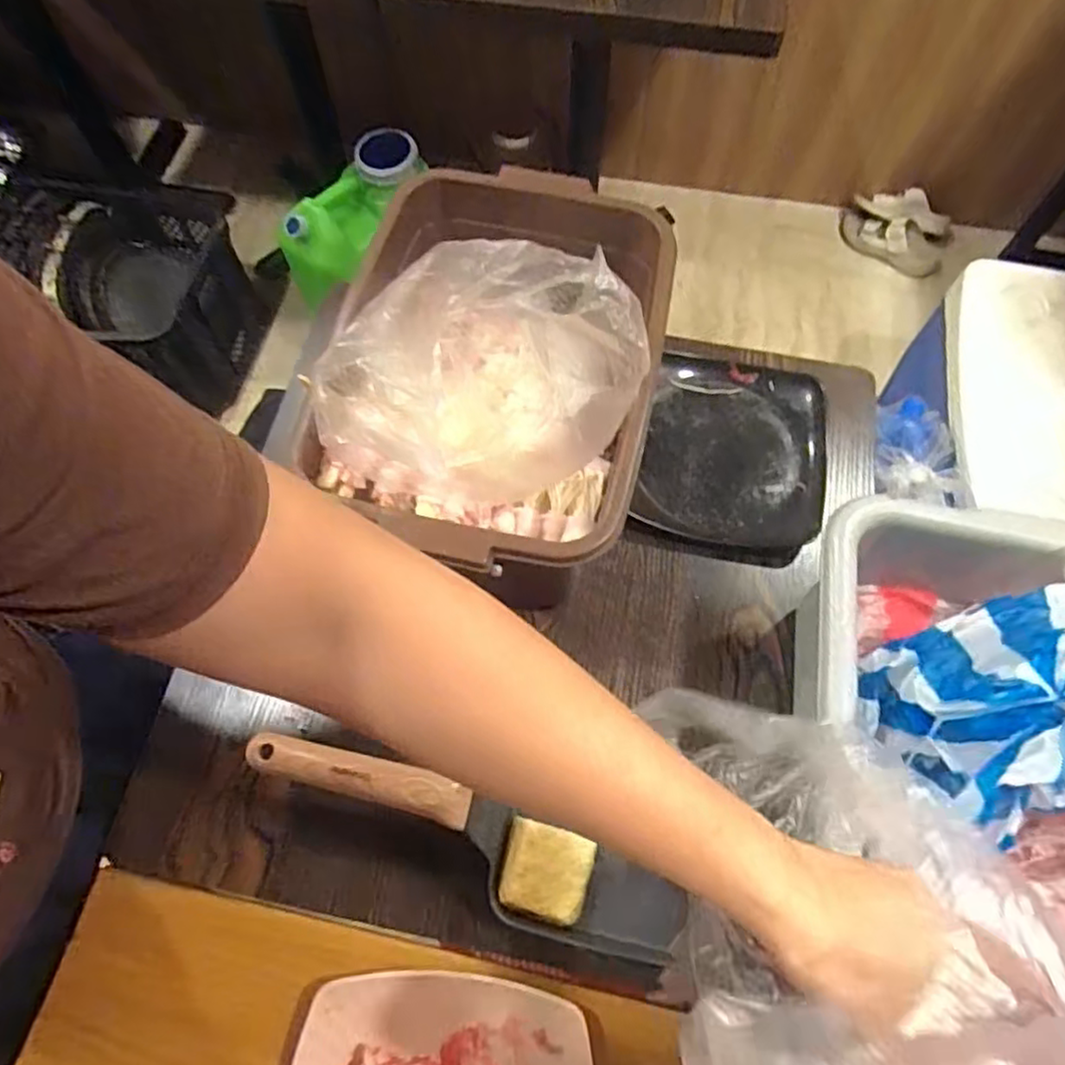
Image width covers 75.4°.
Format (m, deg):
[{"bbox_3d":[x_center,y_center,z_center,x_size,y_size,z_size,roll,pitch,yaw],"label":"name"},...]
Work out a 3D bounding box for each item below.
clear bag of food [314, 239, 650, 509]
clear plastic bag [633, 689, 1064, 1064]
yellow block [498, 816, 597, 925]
[{"bbox_3d":[-0.046,-0.126,0.529,0.203,0.161,0.192,-24,69,-10],"label":"clear bag of food"},{"bbox_3d":[0.143,0.184,0.345,0.149,0.160,0.195,7,66,3],"label":"clear plastic bag"},{"bbox_3d":[0.010,0.262,0.527,0.064,0.028,0.058,15,67,6],"label":"yellow block"}]

